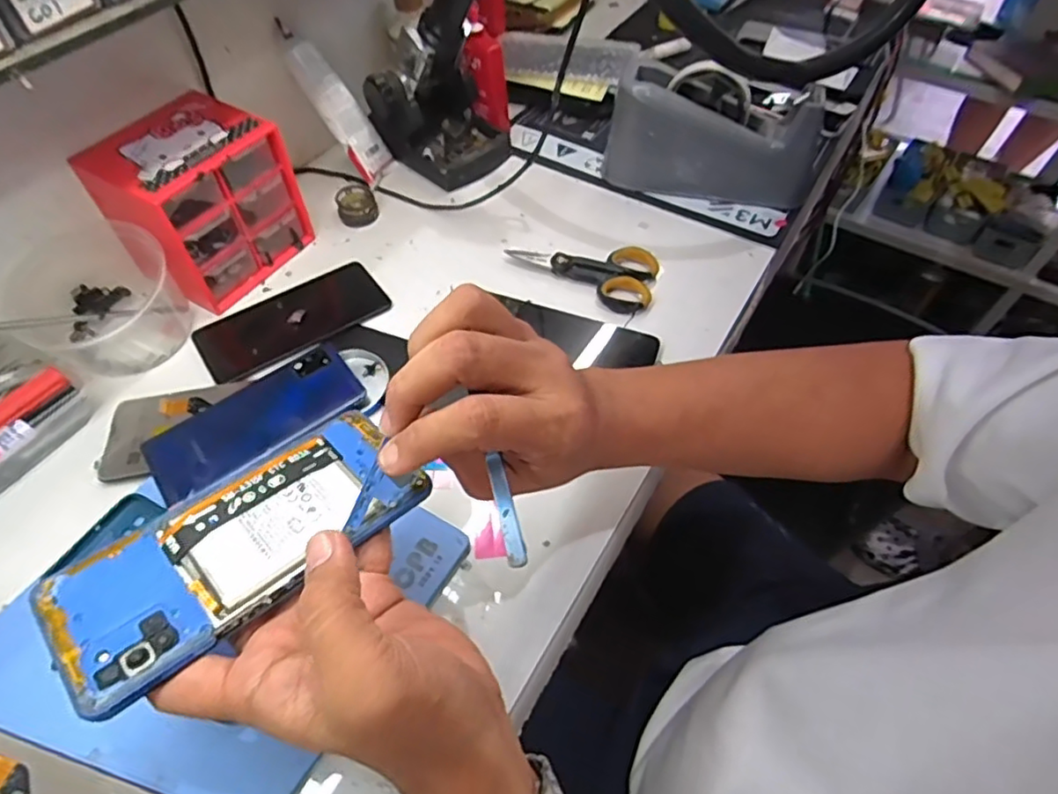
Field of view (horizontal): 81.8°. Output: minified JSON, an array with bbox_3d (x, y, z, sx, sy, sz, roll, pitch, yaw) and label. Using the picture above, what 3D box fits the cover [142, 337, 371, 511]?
[{"bbox_3d":[-0.203,0.018,0.457,0.154,0.007,0.082,-35,57,-20],"label":"cover"}]

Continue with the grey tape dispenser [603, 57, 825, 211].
[{"bbox_3d":[0.185,-0.257,0.616,0.207,0.104,0.062,16,55,9],"label":"grey tape dispenser"}]

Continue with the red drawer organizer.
[{"bbox_3d":[-0.285,-0.171,0.534,0.105,0.116,0.130,28,57,17],"label":"red drawer organizer"}]

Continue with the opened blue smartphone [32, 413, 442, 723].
[{"bbox_3d":[-0.126,0.062,0.273,0.071,0.009,0.154,39,55,23],"label":"opened blue smartphone"}]

